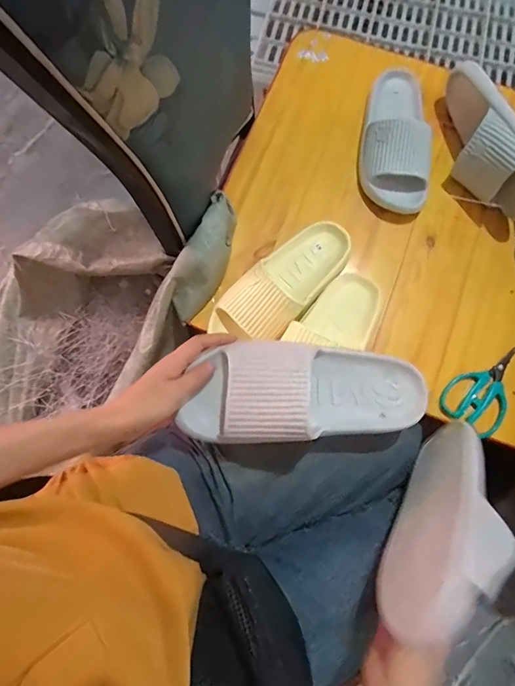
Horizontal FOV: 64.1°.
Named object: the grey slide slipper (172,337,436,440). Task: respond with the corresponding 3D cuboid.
[{"bbox_3d":[0.059,0.050,0.459,0.270,0.088,0.108,0,74,-19],"label":"grey slide slipper"}]

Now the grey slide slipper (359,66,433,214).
[{"bbox_3d":[0.216,-0.334,0.648,0.103,0.078,0.254,3,75,0],"label":"grey slide slipper"}]

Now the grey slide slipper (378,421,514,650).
[{"bbox_3d":[0.214,0.192,0.456,0.084,0.102,0.274,31,38,7],"label":"grey slide slipper"}]

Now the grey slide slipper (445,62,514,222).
[{"bbox_3d":[0.331,-0.303,0.612,0.063,0.084,0.254,-15,75,-5],"label":"grey slide slipper"}]

